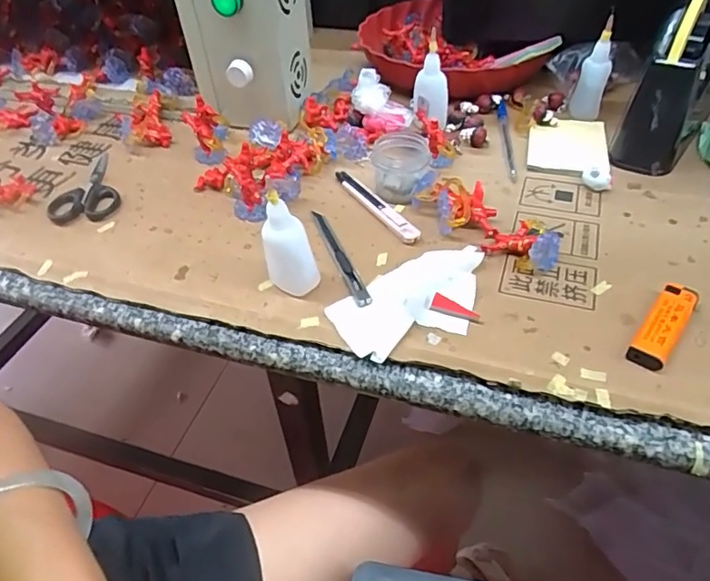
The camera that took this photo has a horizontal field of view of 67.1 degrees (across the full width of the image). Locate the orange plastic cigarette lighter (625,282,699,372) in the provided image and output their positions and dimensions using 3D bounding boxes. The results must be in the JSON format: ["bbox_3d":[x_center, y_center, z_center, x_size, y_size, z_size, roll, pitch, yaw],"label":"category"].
[{"bbox_3d":[0.212,0.024,0.369,0.023,0.014,0.077,29,54,28],"label":"orange plastic cigarette lighter"}]

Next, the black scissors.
[{"bbox_3d":[-0.275,-0.108,0.556,0.067,0.008,0.126,-9,46,-5],"label":"black scissors"}]

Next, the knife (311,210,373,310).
[{"bbox_3d":[-0.014,-0.032,0.449,0.012,0.013,0.133,-16,47,-11],"label":"knife"}]

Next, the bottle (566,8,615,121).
[{"bbox_3d":[0.251,-0.231,0.561,0.030,0.101,0.025,9,47,12],"label":"bottle"}]

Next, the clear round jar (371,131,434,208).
[{"bbox_3d":[0.043,-0.115,0.506,0.055,0.042,0.060,2,46,6],"label":"clear round jar"}]

